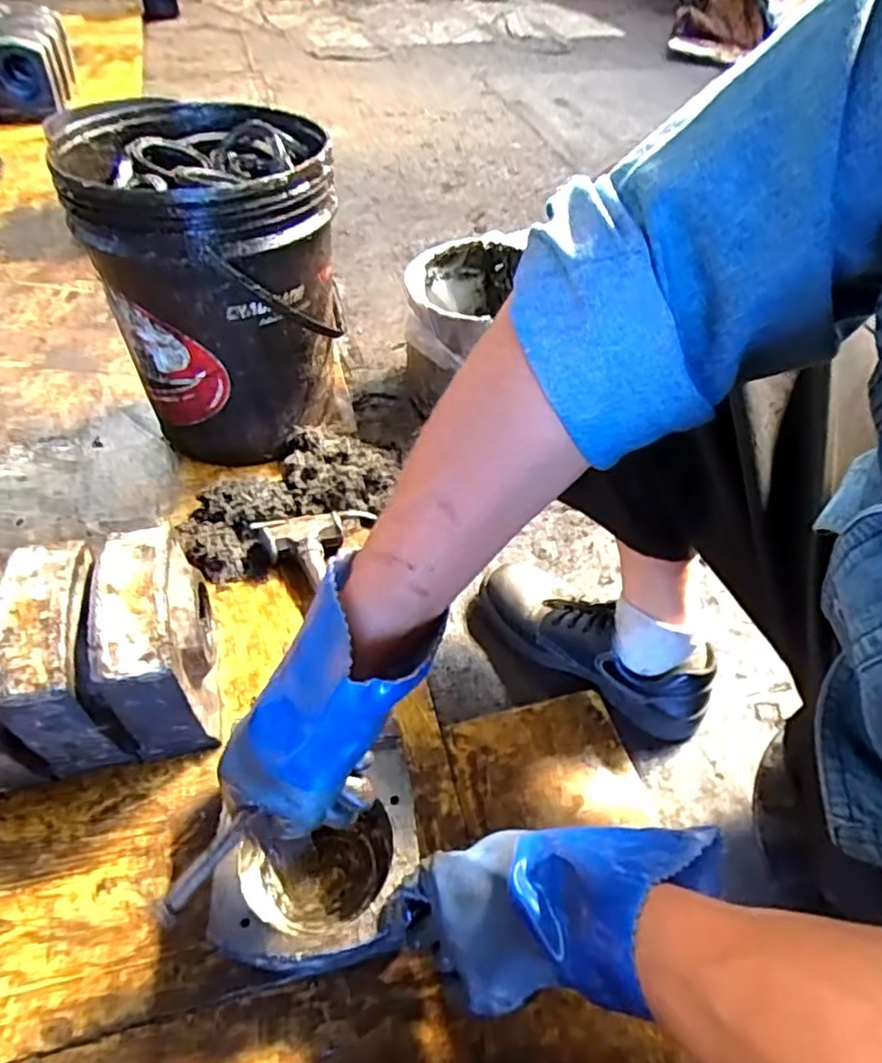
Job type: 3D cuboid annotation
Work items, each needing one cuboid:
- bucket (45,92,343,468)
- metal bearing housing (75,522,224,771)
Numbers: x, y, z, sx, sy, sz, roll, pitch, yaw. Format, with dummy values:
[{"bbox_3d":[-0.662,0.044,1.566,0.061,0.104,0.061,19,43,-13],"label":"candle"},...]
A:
[{"bbox_3d":[-0.292,-0.330,0.872,0.292,0.334,0.337,-9,48,-12],"label":"bucket"},{"bbox_3d":[-0.267,0.109,0.625,0.094,0.192,0.155,-8,48,-11],"label":"metal bearing housing"}]

